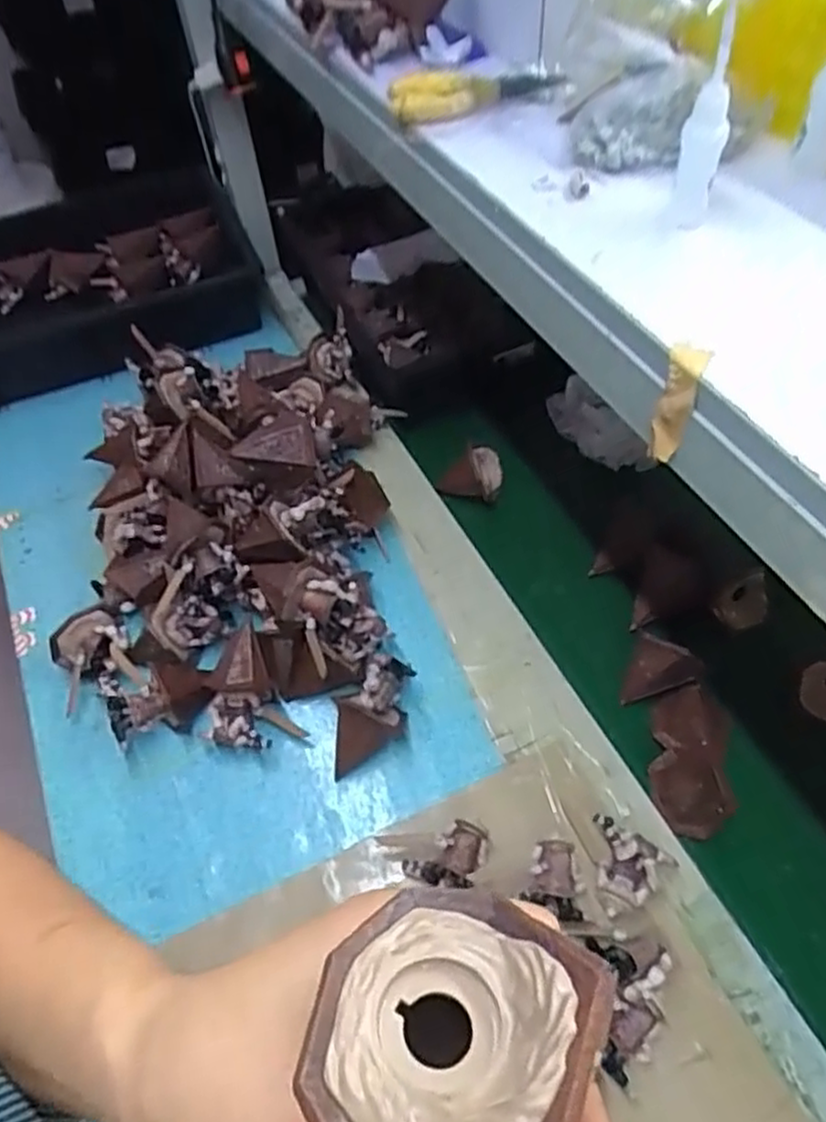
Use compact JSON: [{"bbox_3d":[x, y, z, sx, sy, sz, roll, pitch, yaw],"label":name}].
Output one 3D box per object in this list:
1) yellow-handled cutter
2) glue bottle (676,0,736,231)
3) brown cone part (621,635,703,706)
[{"bbox_3d":[0.041,-0.325,0.505,0.110,0.018,0.041,-15,54,-7],"label":"yellow-handled cutter"},{"bbox_3d":[0.152,-0.223,0.375,0.018,0.094,0.022,-8,53,-2],"label":"glue bottle"},{"bbox_3d":[0.210,0.095,0.616,0.054,0.055,0.046,17,57,17],"label":"brown cone part"}]

